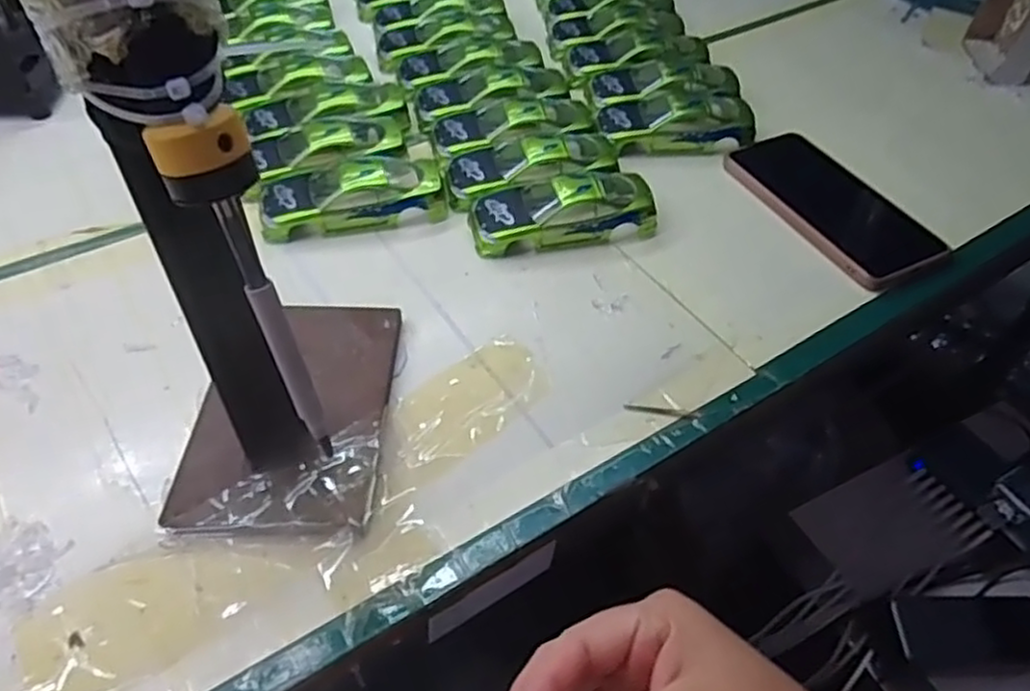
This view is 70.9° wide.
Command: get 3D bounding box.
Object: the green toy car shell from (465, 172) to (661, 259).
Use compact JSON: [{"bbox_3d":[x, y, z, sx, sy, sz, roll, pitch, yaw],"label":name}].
[{"bbox_3d":[0.034,-0.100,0.510,0.126,0.034,0.055,-8,50,-9],"label":"green toy car shell"}]

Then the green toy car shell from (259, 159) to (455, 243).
[{"bbox_3d":[-0.114,-0.111,0.513,0.126,0.034,0.058,-6,49,-8],"label":"green toy car shell"}]

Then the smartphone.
[{"bbox_3d":[0.233,-0.105,0.539,0.080,0.013,0.164,-20,52,-18],"label":"smartphone"}]

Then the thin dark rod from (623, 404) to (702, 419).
[{"bbox_3d":[0.086,0.037,0.417,0.044,0.004,0.005,7,51,1],"label":"thin dark rod"}]

